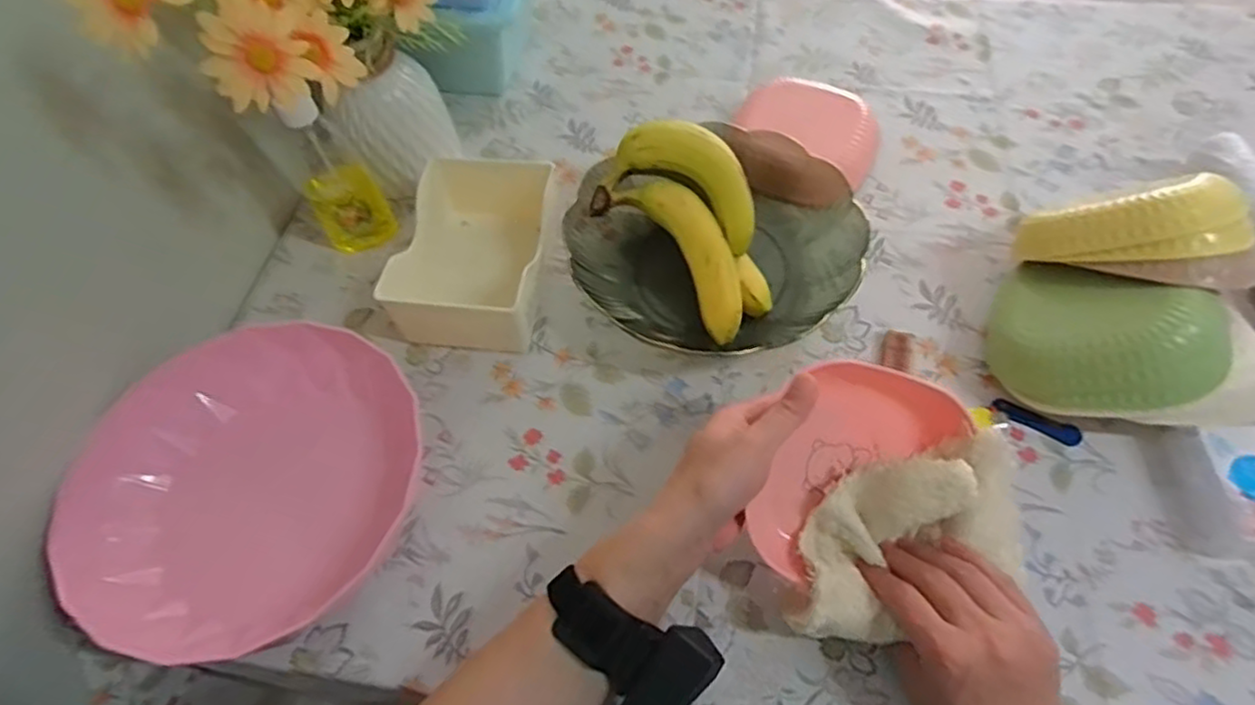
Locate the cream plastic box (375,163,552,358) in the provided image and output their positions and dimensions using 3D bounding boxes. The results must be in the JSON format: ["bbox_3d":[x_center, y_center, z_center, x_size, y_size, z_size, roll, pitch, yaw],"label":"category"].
[{"bbox_3d":[-0.128,-0.090,0.592,0.120,0.064,0.164,9,59,9],"label":"cream plastic box"}]

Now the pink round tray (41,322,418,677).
[{"bbox_3d":[-0.267,0.095,0.487,0.230,0.062,0.230,-2,58,3],"label":"pink round tray"}]

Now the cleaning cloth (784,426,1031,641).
[{"bbox_3d":[0.173,0.113,0.424,0.165,0.055,0.086,-21,59,-9],"label":"cleaning cloth"}]

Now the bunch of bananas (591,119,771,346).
[{"bbox_3d":[0.054,-0.099,0.560,0.110,0.061,0.182,-27,81,-12],"label":"bunch of bananas"}]

